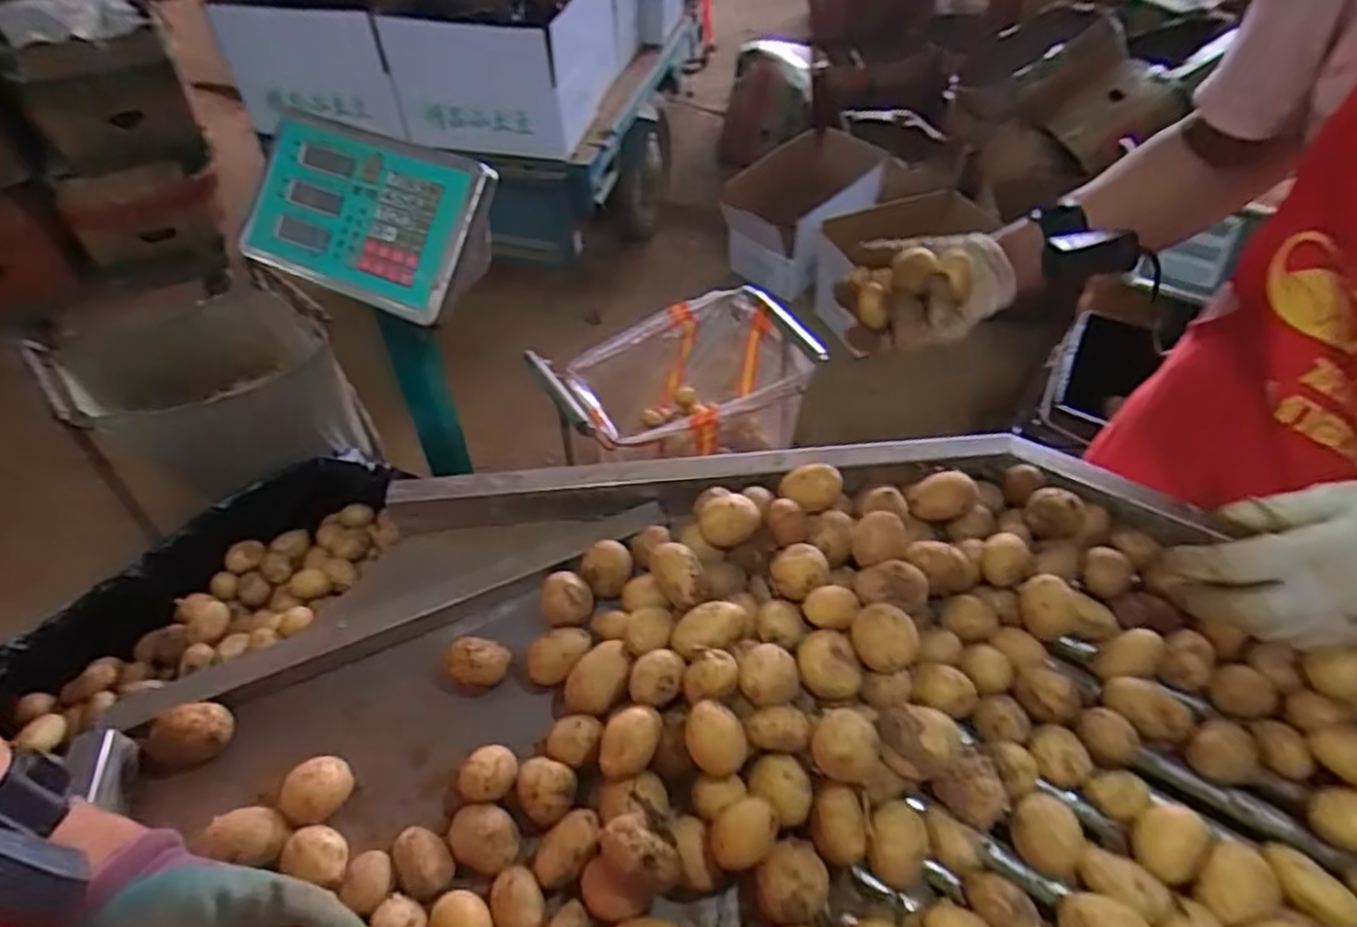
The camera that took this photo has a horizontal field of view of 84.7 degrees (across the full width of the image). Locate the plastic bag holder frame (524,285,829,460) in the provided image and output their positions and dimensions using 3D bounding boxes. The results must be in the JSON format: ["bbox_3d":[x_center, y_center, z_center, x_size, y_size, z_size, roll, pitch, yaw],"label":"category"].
[{"bbox_3d":[-0.015,-0.085,1.029,0.324,0.213,0.256,-23,52,-17],"label":"plastic bag holder frame"}]

